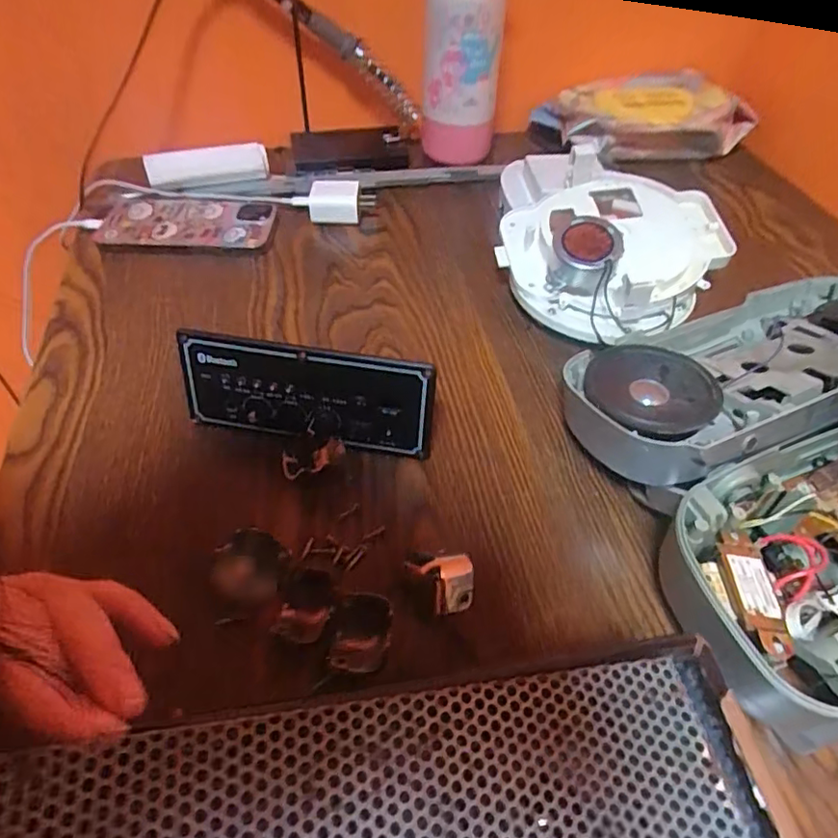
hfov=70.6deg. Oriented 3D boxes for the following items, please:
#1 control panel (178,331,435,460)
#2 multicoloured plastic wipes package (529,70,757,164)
[{"bbox_3d":[-0.068,-0.013,0.352,0.153,0.068,0.017,10,48,6],"label":"control panel"},{"bbox_3d":[0.213,-0.274,0.551,0.184,0.055,0.084,-10,49,-12],"label":"multicoloured plastic wipes package"}]

